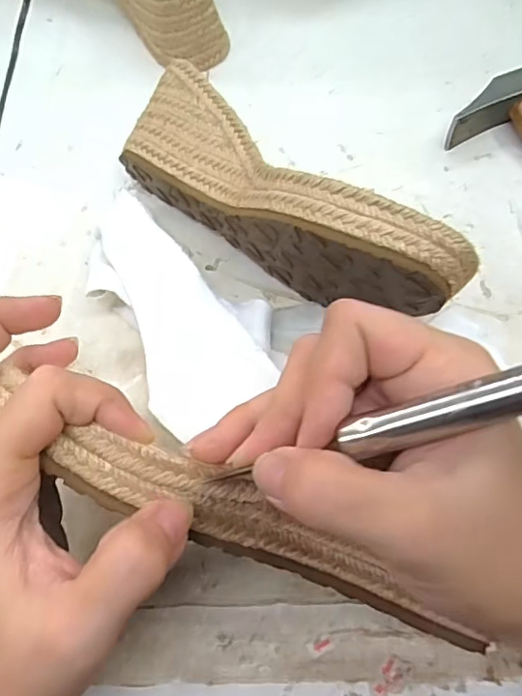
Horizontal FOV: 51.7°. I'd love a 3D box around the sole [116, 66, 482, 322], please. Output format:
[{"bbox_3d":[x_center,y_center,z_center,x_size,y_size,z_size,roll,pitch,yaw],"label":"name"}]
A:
[{"bbox_3d":[-0.003,-0.075,0.271,0.057,0.087,0.210,-38,69,-12],"label":"sole"}]

